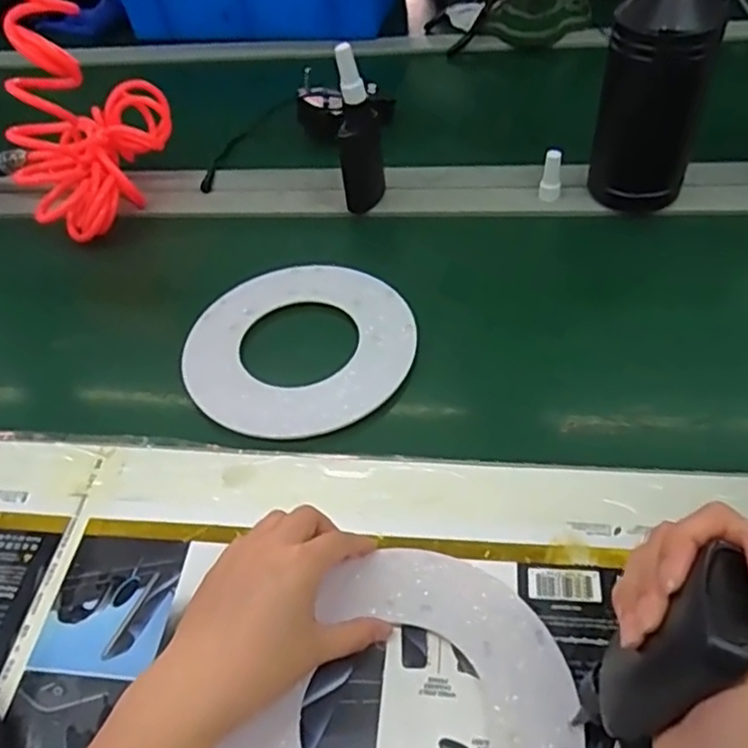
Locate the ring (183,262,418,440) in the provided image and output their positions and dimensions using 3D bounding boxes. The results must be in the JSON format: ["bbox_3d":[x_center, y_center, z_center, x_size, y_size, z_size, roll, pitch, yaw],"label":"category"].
[{"bbox_3d":[-0.064,-0.031,0.573,0.189,0.009,0.192,-3,49,4],"label":"ring"}]

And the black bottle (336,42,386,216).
[{"bbox_3d":[-0.014,-0.228,0.651,0.041,0.157,0.034,-5,48,2],"label":"black bottle"}]

